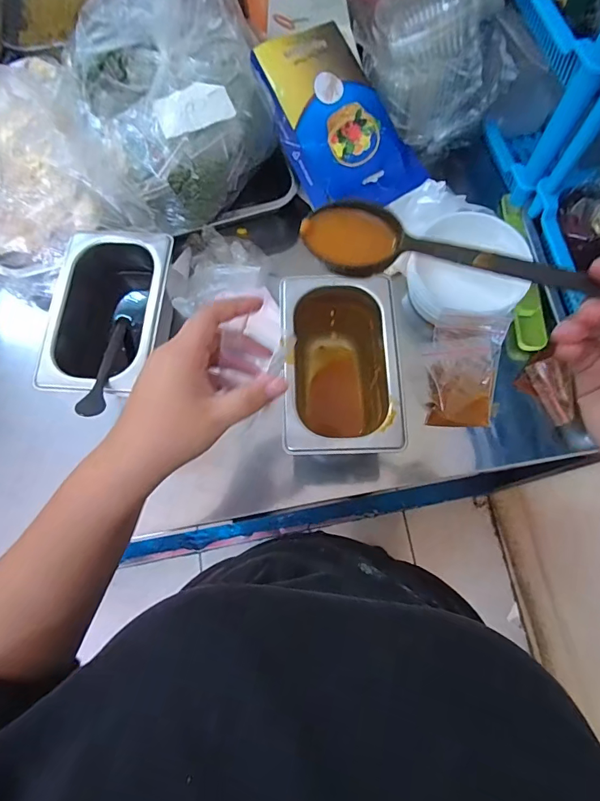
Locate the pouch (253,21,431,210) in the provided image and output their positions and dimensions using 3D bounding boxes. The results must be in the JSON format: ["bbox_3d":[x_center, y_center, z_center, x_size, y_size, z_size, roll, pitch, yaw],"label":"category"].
[{"bbox_3d":[0.042,-0.324,0.527,0.127,0.051,0.209,-28,102,9],"label":"pouch"}]

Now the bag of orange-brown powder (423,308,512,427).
[{"bbox_3d":[0.179,-0.033,0.481,0.073,0.021,0.123,10,91,0],"label":"bag of orange-brown powder"}]

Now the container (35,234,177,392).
[{"bbox_3d":[-0.196,-0.088,0.474,0.105,0.071,0.180,7,74,4],"label":"container"}]

